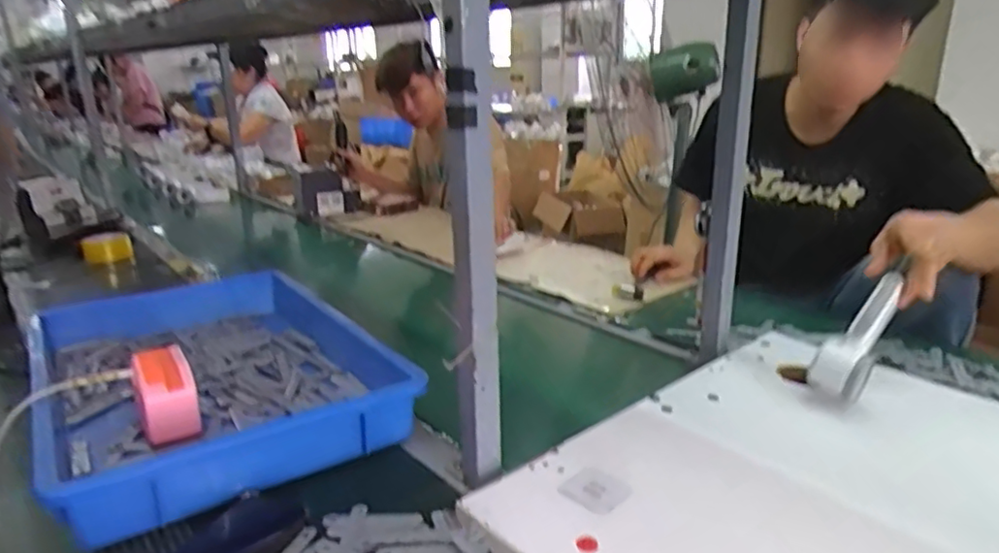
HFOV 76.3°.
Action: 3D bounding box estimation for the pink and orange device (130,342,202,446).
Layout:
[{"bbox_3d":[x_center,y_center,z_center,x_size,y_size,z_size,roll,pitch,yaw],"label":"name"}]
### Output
[{"bbox_3d":[-0.393,0.143,0.752,0.061,0.096,0.085,-13,21,-31],"label":"pink and orange device"}]

